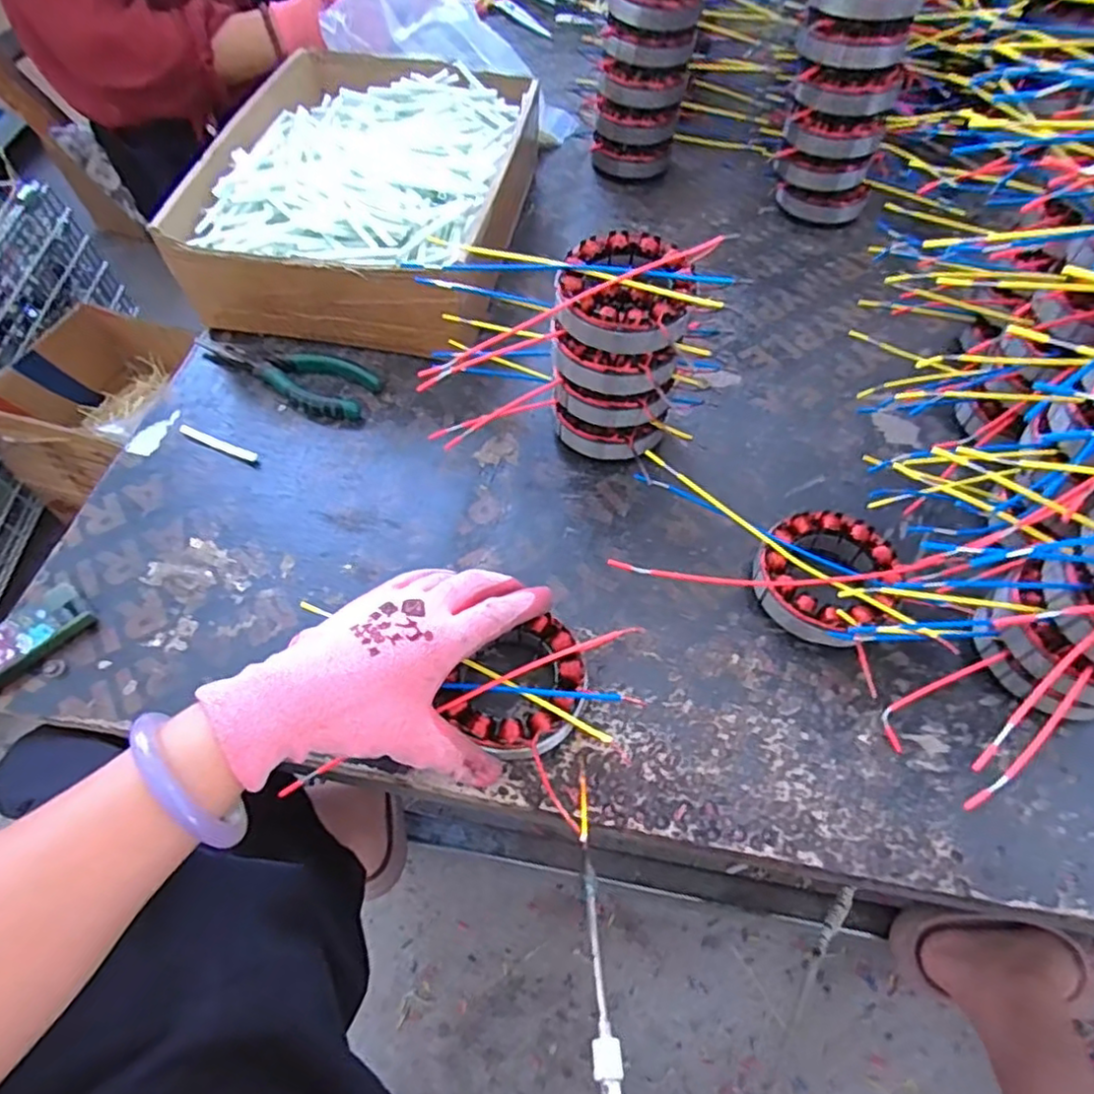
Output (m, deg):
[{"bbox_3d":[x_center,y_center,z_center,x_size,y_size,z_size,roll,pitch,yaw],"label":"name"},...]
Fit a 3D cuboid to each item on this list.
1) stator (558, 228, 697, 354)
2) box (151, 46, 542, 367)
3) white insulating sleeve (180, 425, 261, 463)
[{"bbox_3d":[0.050,-0.161,0.411,0.082,0.030,0.083,11,59,7],"label":"stator"},{"bbox_3d":[-0.147,-0.324,0.590,0.236,0.102,0.339,8,58,5],"label":"box"},{"bbox_3d":[-0.248,-0.078,0.492,0.069,0.004,0.009,22,61,13],"label":"white insulating sleeve"}]

